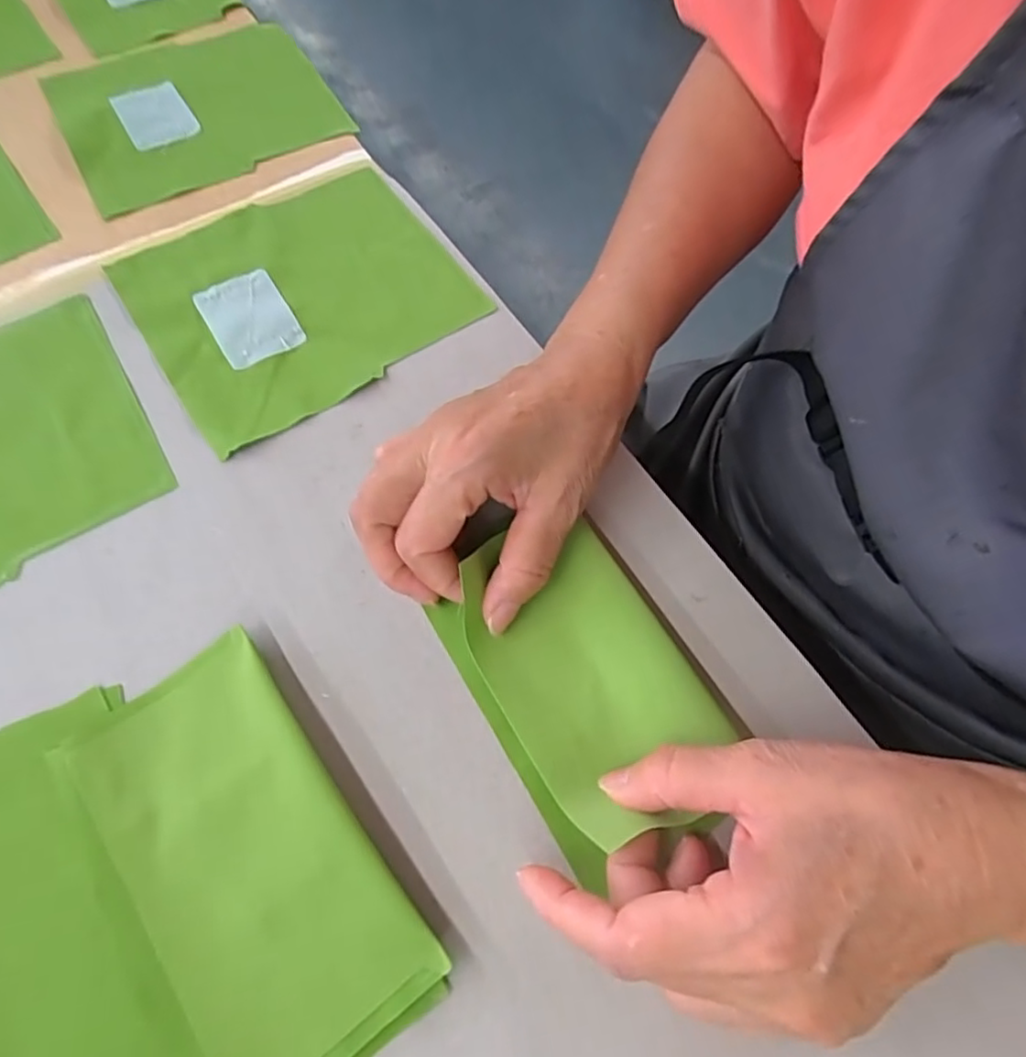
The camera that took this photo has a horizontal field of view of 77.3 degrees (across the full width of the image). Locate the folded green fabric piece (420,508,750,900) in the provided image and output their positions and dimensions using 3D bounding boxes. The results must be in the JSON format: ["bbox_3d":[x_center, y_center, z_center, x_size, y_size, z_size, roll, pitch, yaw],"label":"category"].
[{"bbox_3d":[0.028,0.060,0.264,0.084,0.022,0.129,-28,69,-15],"label":"folded green fabric piece"}]

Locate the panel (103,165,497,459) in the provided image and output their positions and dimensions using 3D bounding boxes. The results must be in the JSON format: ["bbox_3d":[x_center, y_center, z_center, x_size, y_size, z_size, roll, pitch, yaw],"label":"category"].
[{"bbox_3d":[-0.118,-0.133,0.355,0.163,0.004,0.149,-32,70,-16],"label":"panel"}]

